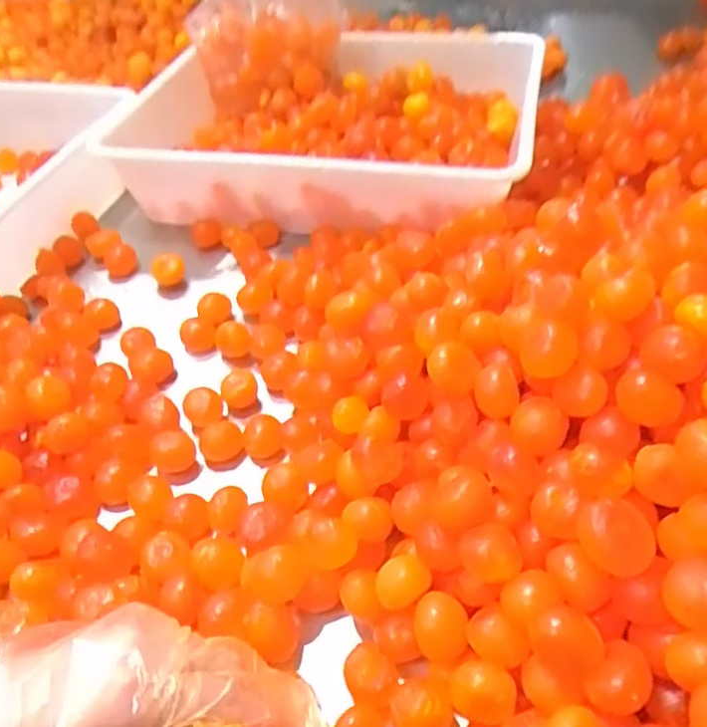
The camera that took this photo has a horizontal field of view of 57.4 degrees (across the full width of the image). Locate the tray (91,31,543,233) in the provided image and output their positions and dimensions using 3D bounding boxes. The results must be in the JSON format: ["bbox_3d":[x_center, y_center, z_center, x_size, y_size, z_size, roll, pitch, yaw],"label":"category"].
[{"bbox_3d":[-0.023,-0.262,0.699,0.432,0.102,0.303,5,47,12],"label":"tray"}]

